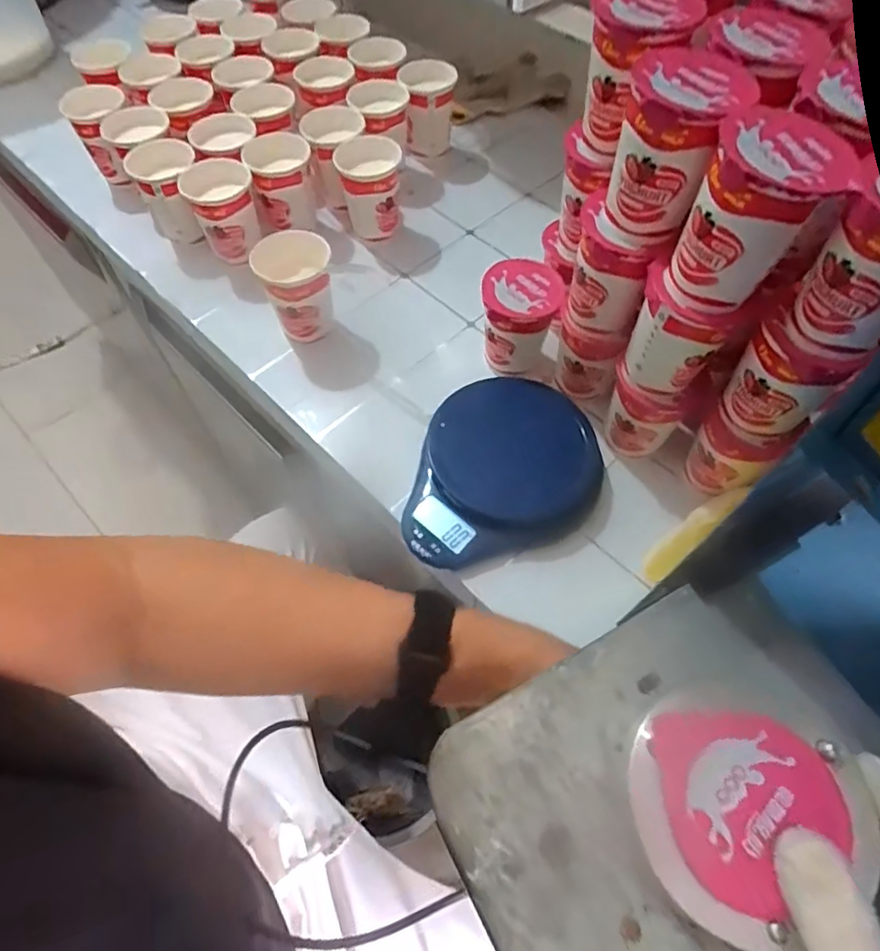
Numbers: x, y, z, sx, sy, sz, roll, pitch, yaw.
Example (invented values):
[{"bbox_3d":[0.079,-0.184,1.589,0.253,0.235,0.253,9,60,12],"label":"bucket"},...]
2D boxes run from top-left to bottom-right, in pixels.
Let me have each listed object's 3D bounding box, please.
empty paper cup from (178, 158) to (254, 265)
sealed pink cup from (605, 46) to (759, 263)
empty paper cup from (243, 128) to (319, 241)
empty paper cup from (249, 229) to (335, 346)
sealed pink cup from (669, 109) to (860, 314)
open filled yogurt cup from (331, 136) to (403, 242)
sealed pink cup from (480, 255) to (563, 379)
[{"bbox_3d":[-0.219,-0.268,0.596,0.062,0.078,0.063,0,60,0],"label":"empty paper cup"},{"bbox_3d":[0.140,-0.195,0.357,0.064,0.089,0.068,30,65,16],"label":"sealed pink cup"},{"bbox_3d":[-0.165,-0.303,0.621,0.066,0.086,0.065,-12,61,-7],"label":"empty paper cup"},{"bbox_3d":[-0.132,-0.176,0.544,0.065,0.082,0.060,0,60,0],"label":"empty paper cup"},{"bbox_3d":[0.172,-0.142,0.324,0.061,0.085,0.062,17,62,10],"label":"sealed pink cup"},{"bbox_3d":[-0.072,-0.302,0.621,0.067,0.082,0.061,-5,60,-2],"label":"open filled yogurt cup"},{"bbox_3d":[0.069,-0.138,0.518,0.065,0.082,0.063,0,60,0],"label":"sealed pink cup"}]

